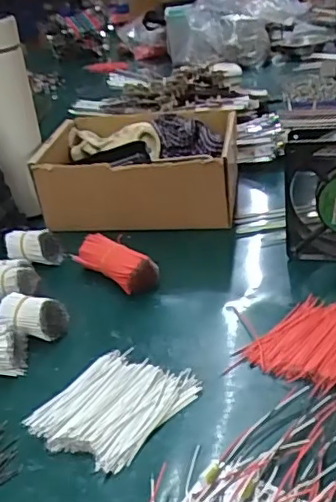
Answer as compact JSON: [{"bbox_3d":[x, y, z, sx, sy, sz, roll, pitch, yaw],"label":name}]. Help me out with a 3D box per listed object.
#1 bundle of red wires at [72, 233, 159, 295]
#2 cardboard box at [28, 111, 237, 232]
[{"bbox_3d":[-0.050,0.012,0.552,0.089,0.034,0.033,20,37,40],"label":"bundle of red wires"},{"bbox_3d":[-0.031,-0.100,0.692,0.220,0.088,0.183,-1,28,10],"label":"cardboard box"}]

